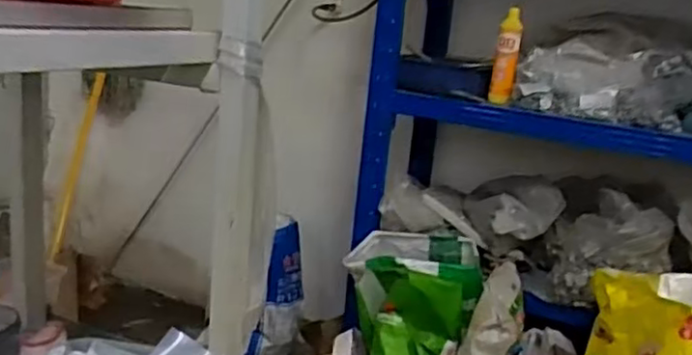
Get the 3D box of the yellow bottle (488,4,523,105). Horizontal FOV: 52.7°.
[{"bbox_3d":[0.404,-0.307,1.758,0.056,0.232,0.067,9,14,11],"label":"yellow bottle"}]

